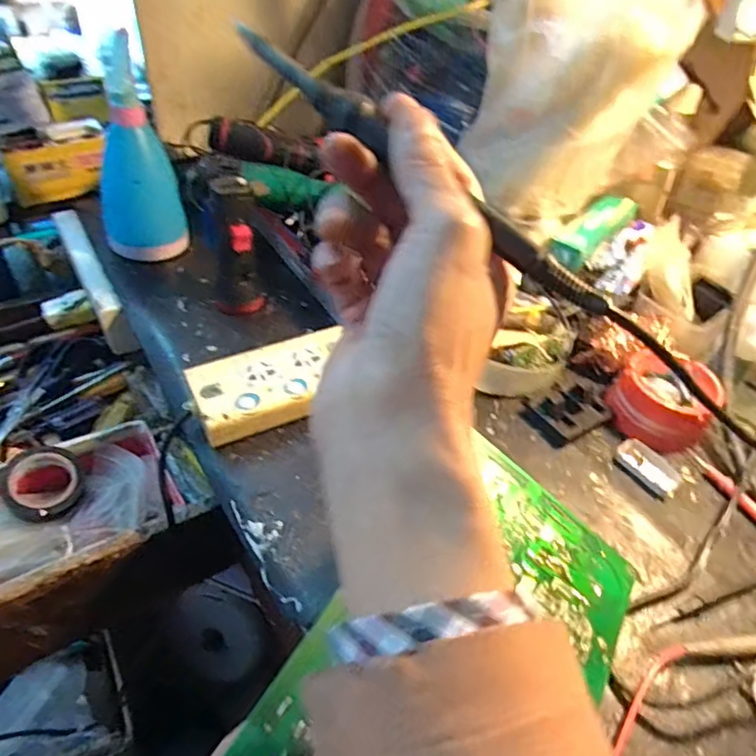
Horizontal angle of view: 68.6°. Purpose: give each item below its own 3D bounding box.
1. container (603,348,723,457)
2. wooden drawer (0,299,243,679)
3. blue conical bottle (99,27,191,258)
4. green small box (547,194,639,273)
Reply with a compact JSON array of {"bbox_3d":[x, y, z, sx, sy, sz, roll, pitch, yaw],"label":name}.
[{"bbox_3d":[0.255,0.020,0.498,0.086,0.042,0.082,25,48,18],"label":"container"},{"bbox_3d":[-0.345,0.063,0.547,0.246,0.096,0.387,-22,52,-26],"label":"wooden drawer"},{"bbox_3d":[-0.253,-0.222,0.565,0.080,0.189,0.073,-16,49,-21],"label":"blue conical bottle"},{"bbox_3d":[0.234,-0.165,0.602,0.039,0.028,0.141,34,51,25],"label":"green small box"}]

